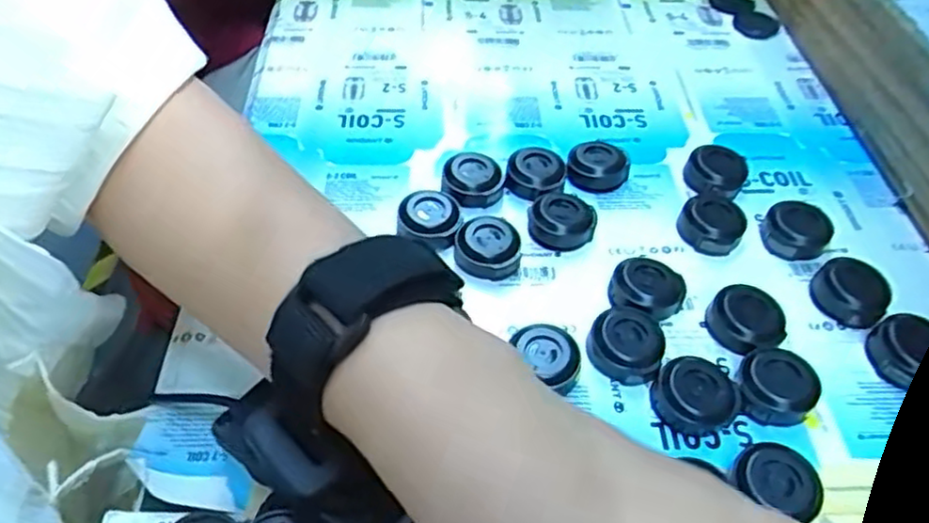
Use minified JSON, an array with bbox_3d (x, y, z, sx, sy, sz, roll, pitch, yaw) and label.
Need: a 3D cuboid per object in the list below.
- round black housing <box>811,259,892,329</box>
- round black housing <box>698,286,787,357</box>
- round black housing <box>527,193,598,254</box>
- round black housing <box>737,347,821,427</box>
[{"bbox_3d":[0.168,0.014,0.298,0.030,0.015,0.024,35,57,26],"label":"round black housing"},{"bbox_3d":[0.119,0.025,0.289,0.030,0.012,0.027,31,55,23],"label":"round black housing"},{"bbox_3d":[0.046,-0.020,0.326,0.033,0.016,0.027,14,50,11],"label":"round black housing"},{"bbox_3d":[0.120,0.048,0.267,0.030,0.014,0.030,1,49,-1],"label":"round black housing"}]

